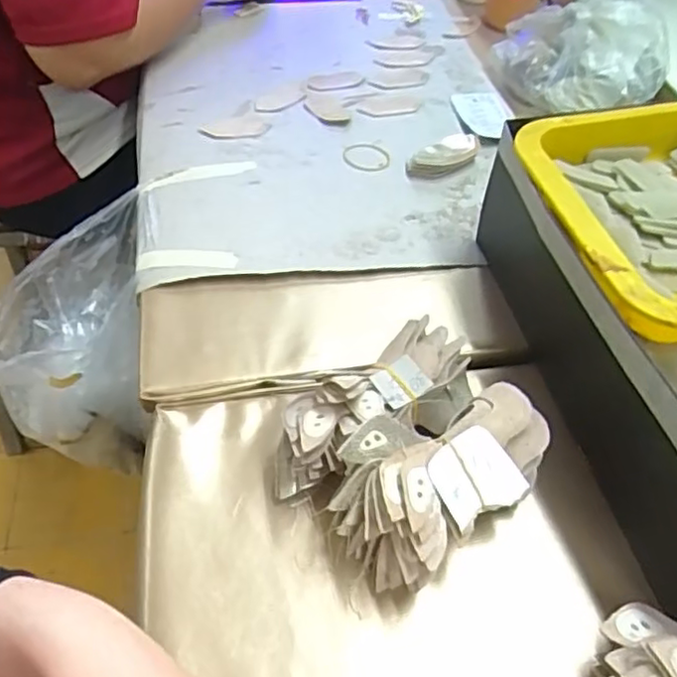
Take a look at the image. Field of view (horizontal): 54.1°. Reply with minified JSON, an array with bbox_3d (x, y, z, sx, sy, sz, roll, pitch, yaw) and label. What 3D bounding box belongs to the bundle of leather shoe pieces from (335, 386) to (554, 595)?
[{"bbox_3d":[0.062,0.087,0.392,0.133,0.062,0.069,-31,57,-24],"label":"bundle of leather shoe pieces"}]

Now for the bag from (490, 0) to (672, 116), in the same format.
[{"bbox_3d":[0.255,-0.295,0.694,0.173,0.092,0.144,12,50,8],"label":"bag"}]

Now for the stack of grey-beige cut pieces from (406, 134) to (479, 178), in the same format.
[{"bbox_3d":[0.102,-0.176,0.639,0.075,0.016,0.038,-18,52,-16],"label":"stack of grey-beige cut pieces"}]

